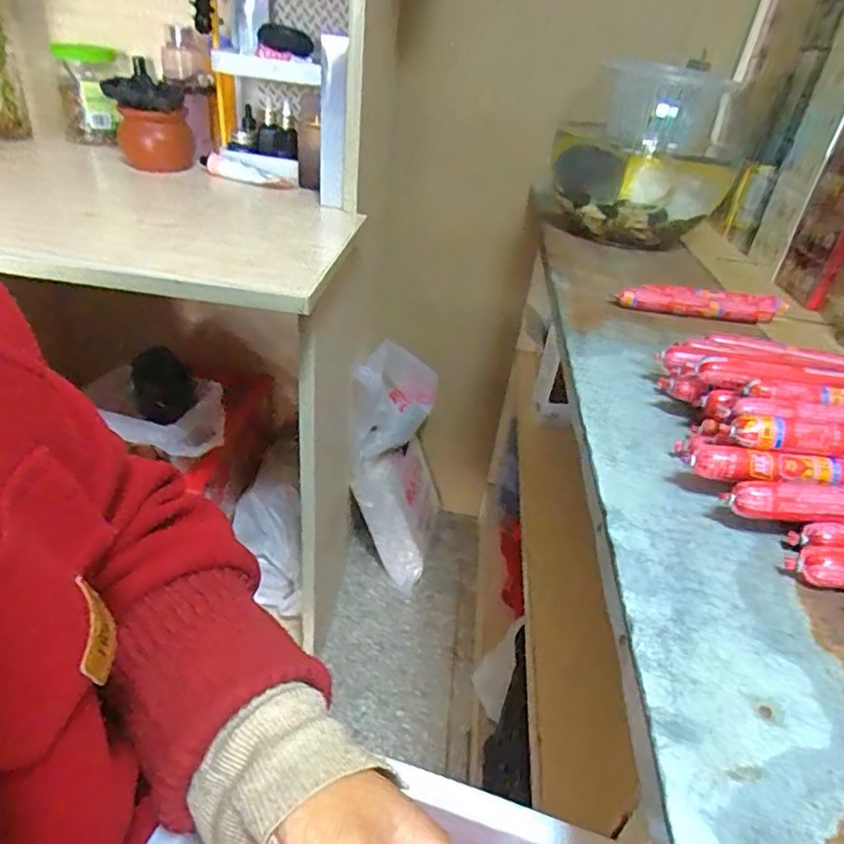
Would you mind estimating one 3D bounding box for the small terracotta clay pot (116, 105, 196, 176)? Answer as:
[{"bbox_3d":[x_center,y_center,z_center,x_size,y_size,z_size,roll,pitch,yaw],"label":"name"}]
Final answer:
[{"bbox_3d":[-0.382,-0.407,0.843,0.099,0.079,0.080,-5,37,-18],"label":"small terracotta clay pot"}]

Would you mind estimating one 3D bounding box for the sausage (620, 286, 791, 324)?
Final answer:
[{"bbox_3d":[0.282,-0.122,0.592,0.163,0.020,0.023,4,35,-6],"label":"sausage"}]

